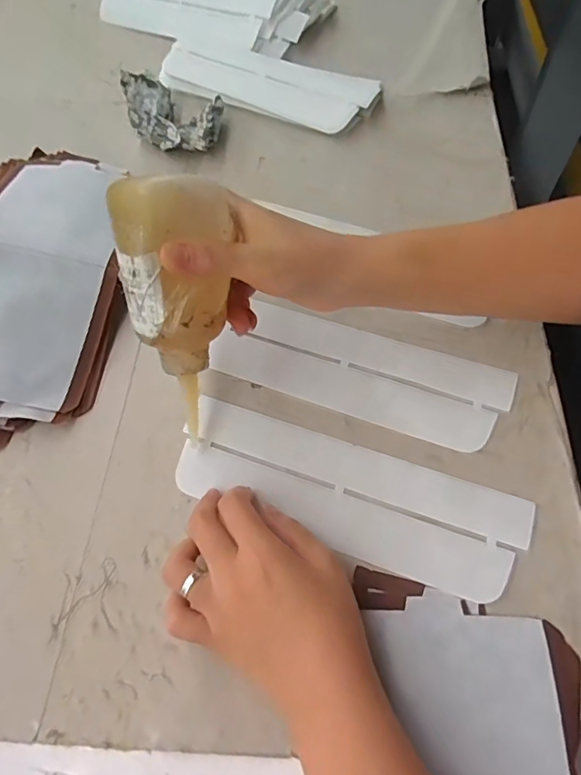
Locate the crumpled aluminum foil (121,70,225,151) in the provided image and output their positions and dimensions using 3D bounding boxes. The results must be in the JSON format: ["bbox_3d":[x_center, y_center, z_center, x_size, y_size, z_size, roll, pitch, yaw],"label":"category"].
[{"bbox_3d":[-0.112,-0.267,0.495,0.093,0.043,0.084,23,65,13],"label":"crumpled aluminum foil"}]

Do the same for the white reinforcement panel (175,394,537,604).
[{"bbox_3d":[0.034,0.067,0.331,0.217,0.004,0.069,19,64,14],"label":"white reinforcement panel"}]

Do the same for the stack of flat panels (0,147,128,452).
[{"bbox_3d":[-0.223,-0.096,0.407,0.190,0.047,0.282,7,62,6],"label":"stack of flat panels"}]

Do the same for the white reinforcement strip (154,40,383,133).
[{"bbox_3d":[-0.026,-0.308,0.525,0.223,0.015,0.079,20,64,12],"label":"white reinforcement strip"}]

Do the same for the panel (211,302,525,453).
[{"bbox_3d":[0.047,-0.014,0.371,0.208,0.006,0.069,19,64,12],"label":"panel"}]

